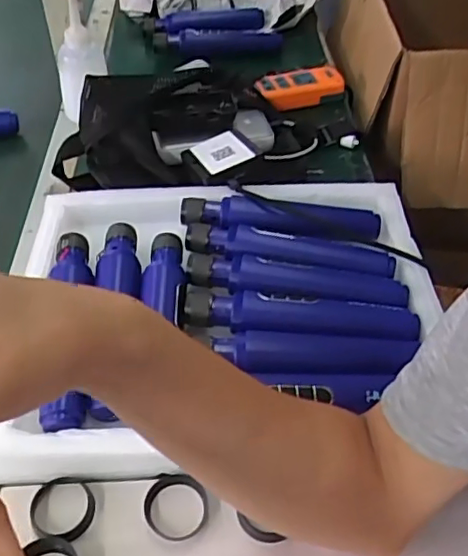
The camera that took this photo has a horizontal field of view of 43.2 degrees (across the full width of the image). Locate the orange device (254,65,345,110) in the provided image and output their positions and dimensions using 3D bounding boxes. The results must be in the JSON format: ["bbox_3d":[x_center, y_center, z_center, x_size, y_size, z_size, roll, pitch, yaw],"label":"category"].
[{"bbox_3d":[0.089,-0.254,0.795,0.120,0.032,0.048,-15,47,-15],"label":"orange device"}]

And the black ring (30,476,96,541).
[{"bbox_3d":[-0.119,0.159,0.411,0.044,0.008,0.044,1,45,-1],"label":"black ring"}]

